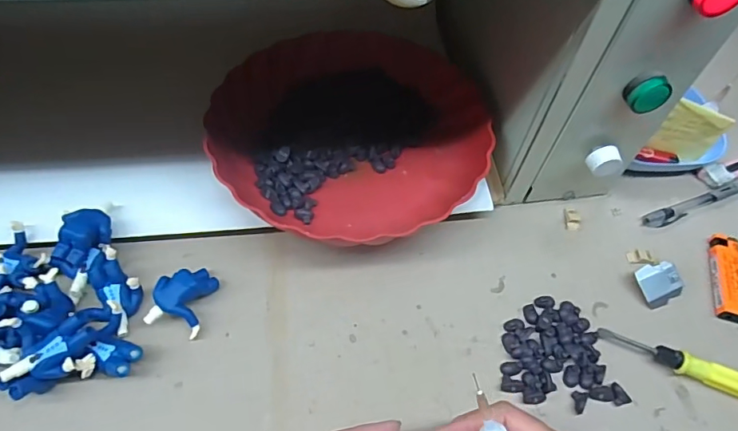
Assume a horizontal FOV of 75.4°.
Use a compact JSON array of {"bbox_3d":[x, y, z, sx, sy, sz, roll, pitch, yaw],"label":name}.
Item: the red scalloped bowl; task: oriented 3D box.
[{"bbox_3d":[-0.020,-0.074,0.444,0.231,0.068,0.211,2,55,-2],"label":"red scalloped bowl"}]

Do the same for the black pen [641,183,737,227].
[{"bbox_3d":[0.318,-0.013,0.457,0.131,0.011,0.014,-18,58,-15],"label":"black pen"}]

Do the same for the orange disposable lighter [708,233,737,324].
[{"bbox_3d":[0.309,0.052,0.411,0.023,0.011,0.080,15,56,7],"label":"orange disposable lighter"}]

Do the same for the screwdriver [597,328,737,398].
[{"bbox_3d":[0.241,0.114,0.363,0.127,0.014,0.015,21,56,11],"label":"screwdriver"}]

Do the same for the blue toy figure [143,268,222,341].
[{"bbox_3d":[-0.144,0.063,0.371,0.038,0.025,0.052,12,55,5],"label":"blue toy figure"}]

